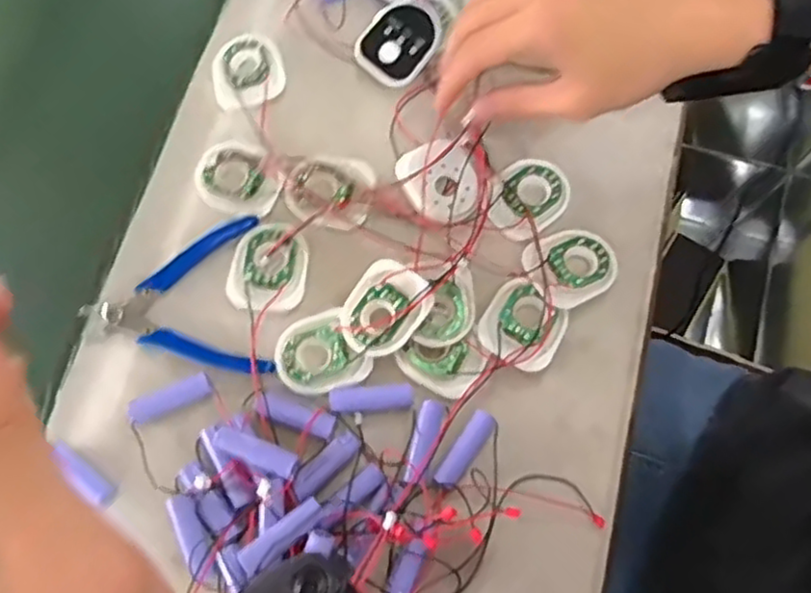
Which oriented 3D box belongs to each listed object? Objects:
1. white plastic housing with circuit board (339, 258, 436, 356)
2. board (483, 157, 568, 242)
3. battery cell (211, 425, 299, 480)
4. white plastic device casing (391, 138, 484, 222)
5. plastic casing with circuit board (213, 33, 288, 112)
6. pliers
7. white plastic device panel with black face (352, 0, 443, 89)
[{"bbox_3d":[-0.013,0.007,0.422,0.046,0.012,0.057,35,76,12],"label":"white plastic housing with circuit board"},{"bbox_3d":[0.081,-0.067,0.451,0.047,0.010,0.058,43,78,14],"label":"board"},{"bbox_3d":[-0.084,0.089,0.389,0.048,0.014,0.014,22,78,2],"label":"battery cell"},{"bbox_3d":[0.027,-0.077,0.454,0.053,0.017,0.059,-34,78,-7],"label":"white plastic device casing"},{"bbox_3d":[-0.111,-0.160,0.483,0.050,0.005,0.058,-16,72,-3],"label":"plastic casing with circuit board"},{"bbox_3d":[-0.147,0.004,0.433,0.115,0.012,0.103,-8,72,-1],"label":"pliers"},{"bbox_3d":[-0.003,-0.178,0.477,0.062,0.011,0.051,-45,82,6],"label":"white plastic device panel with black face"}]

